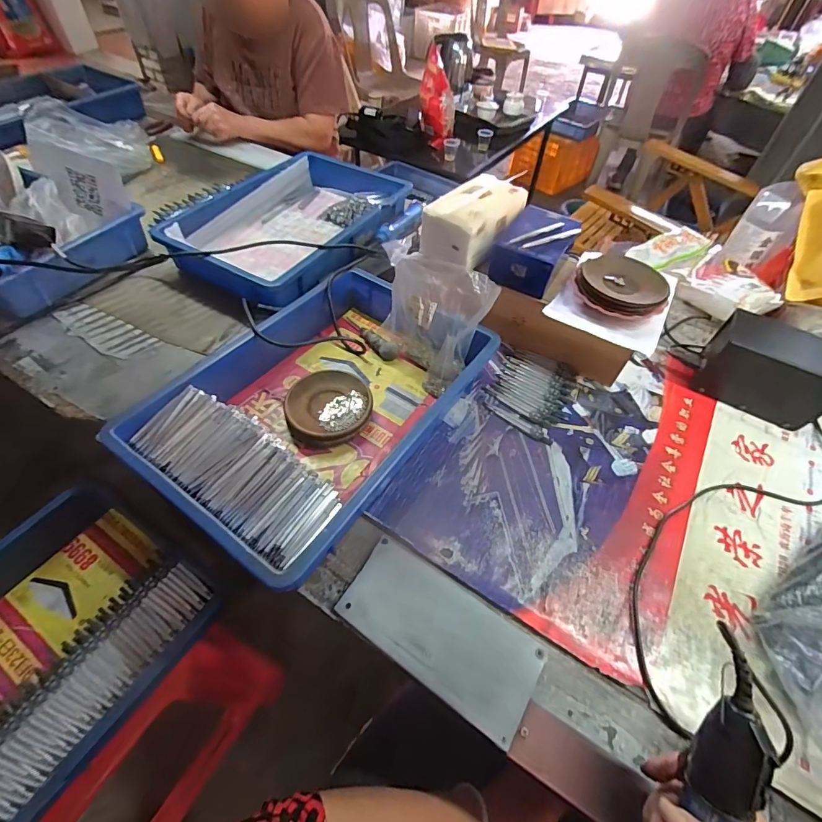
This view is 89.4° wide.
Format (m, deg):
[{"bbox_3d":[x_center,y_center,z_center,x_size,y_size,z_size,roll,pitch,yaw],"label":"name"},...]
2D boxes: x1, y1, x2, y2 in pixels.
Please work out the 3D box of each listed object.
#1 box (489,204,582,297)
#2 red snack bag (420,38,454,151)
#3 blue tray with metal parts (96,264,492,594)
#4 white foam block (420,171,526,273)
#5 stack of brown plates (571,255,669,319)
[{"bbox_3d":[0.189,-0.248,0.638,0.101,0.066,0.142,22,54,14],"label":"box"},{"bbox_3d":[0.084,-1.063,1.420,0.104,0.265,0.126,-23,43,-1],"label":"red snack bag"},{"bbox_3d":[-0.113,-0.019,0.551,0.285,0.081,0.420,30,56,19],"label":"blue tray with metal parts"},{"bbox_3d":[0.102,-0.302,0.651,0.094,0.082,0.160,37,59,23],"label":"white foam block"},{"bbox_3d":[0.299,-0.177,0.601,0.103,0.047,0.119,-21,56,-18],"label":"stack of brown plates"}]

